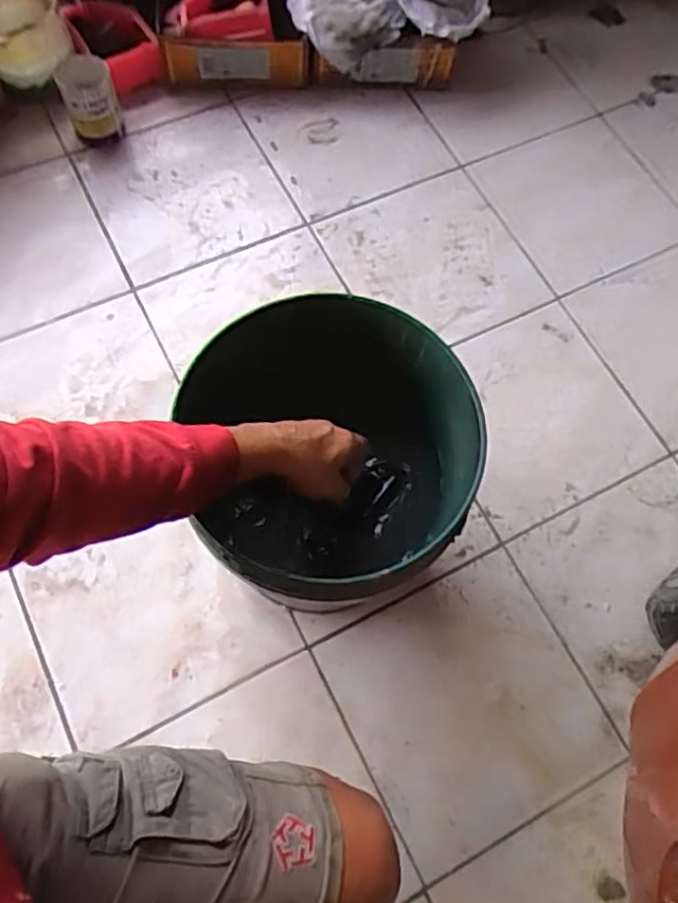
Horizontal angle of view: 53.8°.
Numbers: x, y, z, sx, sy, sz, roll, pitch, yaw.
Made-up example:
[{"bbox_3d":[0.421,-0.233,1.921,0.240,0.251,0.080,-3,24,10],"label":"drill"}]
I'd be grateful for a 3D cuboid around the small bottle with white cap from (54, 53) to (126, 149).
[{"bbox_3d":[-0.412,-0.583,1.103,0.083,0.105,0.100,-21,70,-10],"label":"small bottle with white cap"}]

